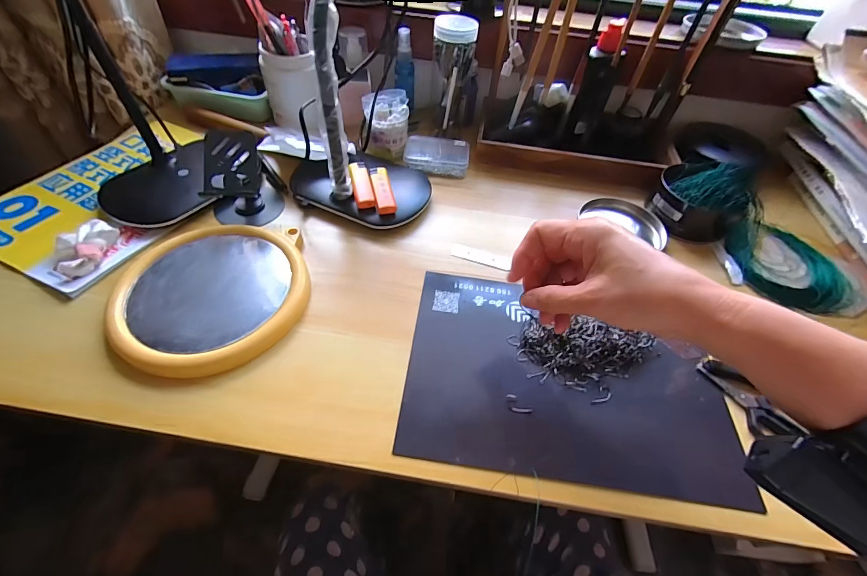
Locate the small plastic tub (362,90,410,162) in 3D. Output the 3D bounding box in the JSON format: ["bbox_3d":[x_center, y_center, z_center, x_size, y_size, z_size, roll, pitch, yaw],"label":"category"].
[{"bbox_3d":[-0.069,-0.236,0.539,0.063,0.075,0.053,1,52,-5],"label":"small plastic tub"}]

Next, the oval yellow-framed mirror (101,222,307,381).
[{"bbox_3d":[-0.226,-0.004,0.383,0.179,0.020,0.202,-14,55,-16],"label":"oval yellow-framed mirror"}]

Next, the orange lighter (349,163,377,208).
[{"bbox_3d":[-0.093,-0.134,0.480,0.023,0.013,0.078,-9,53,-12],"label":"orange lighter"}]

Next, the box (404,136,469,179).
[{"bbox_3d":[0.006,-0.199,0.558,0.093,0.027,0.066,6,52,-1],"label":"box"}]

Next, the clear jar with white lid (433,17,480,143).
[{"bbox_3d":[0.032,-0.313,0.562,0.065,0.159,0.069,3,52,-3],"label":"clear jar with white lid"}]

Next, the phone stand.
[{"bbox_3d":[-0.241,-0.143,0.454,0.079,0.077,0.103,-19,56,-19],"label":"phone stand"}]

